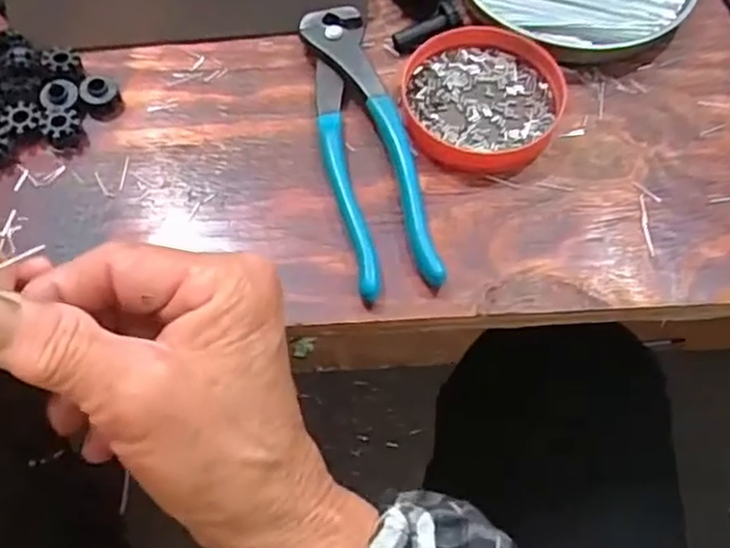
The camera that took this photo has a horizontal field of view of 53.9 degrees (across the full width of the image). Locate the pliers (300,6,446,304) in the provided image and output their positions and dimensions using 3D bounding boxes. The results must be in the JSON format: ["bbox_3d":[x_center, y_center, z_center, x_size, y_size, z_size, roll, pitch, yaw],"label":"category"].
[{"bbox_3d":[0.000,-0.065,0.351,0.040,0.014,0.164,-10,64,-5],"label":"pliers"}]

